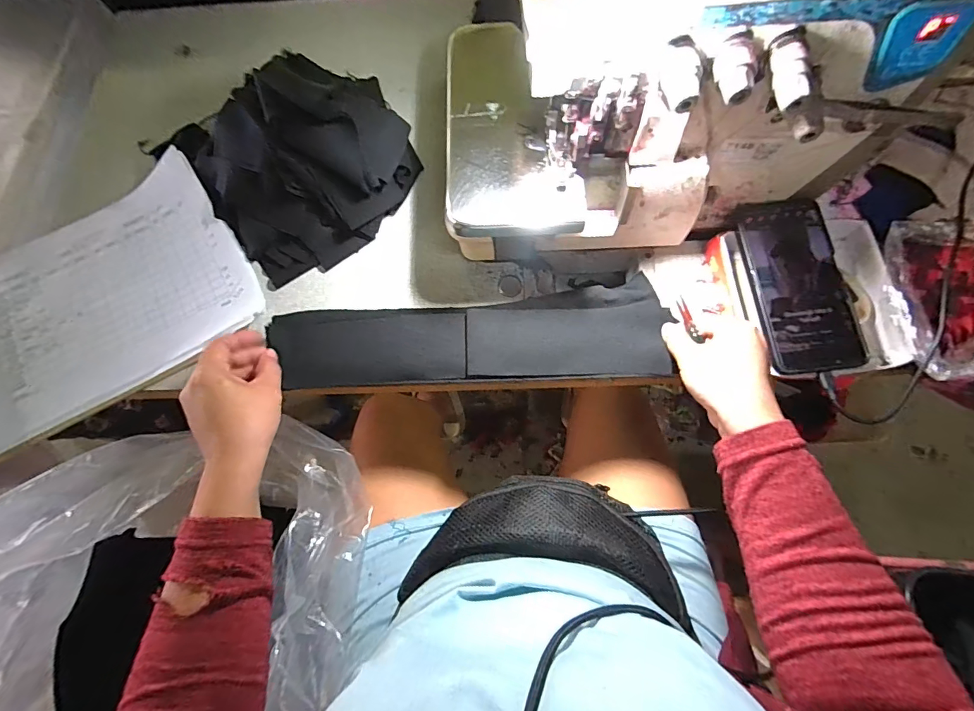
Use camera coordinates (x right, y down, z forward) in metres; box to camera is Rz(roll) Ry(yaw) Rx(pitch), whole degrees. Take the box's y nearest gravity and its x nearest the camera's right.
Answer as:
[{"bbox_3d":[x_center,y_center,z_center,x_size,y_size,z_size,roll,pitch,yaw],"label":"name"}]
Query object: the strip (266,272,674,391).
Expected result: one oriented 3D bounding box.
[{"bbox_3d":[-0.019,-0.020,0.422,0.374,0.031,0.090,-3,75,4],"label":"strip"}]

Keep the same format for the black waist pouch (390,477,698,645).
[{"bbox_3d":[0.052,0.174,0.396,0.248,0.060,0.116,5,73,4],"label":"black waist pouch"}]

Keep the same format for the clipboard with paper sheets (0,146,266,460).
[{"bbox_3d":[-0.426,-0.052,0.446,0.340,0.036,0.226,-30,76,-6],"label":"clipboard with paper sheets"}]

